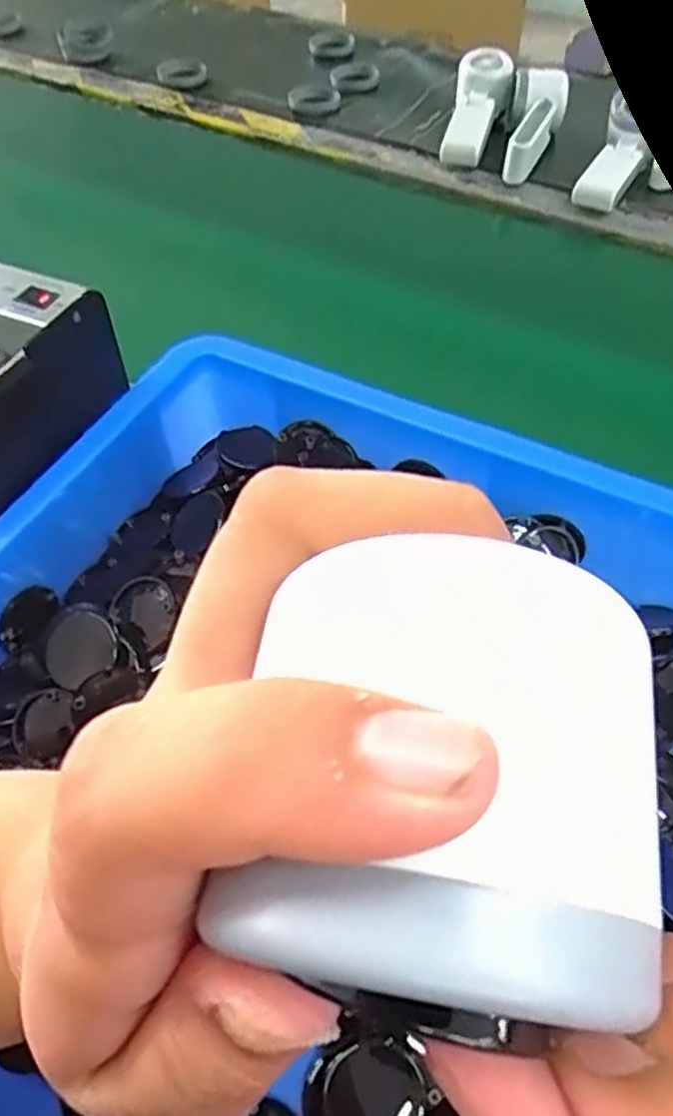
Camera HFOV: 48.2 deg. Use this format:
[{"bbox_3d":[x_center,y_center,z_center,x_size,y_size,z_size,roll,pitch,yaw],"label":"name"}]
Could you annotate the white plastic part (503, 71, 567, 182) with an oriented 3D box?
[{"bbox_3d":[0.208,-0.449,0.781,0.058,0.057,0.154,8,52,6],"label":"white plastic part"}]

